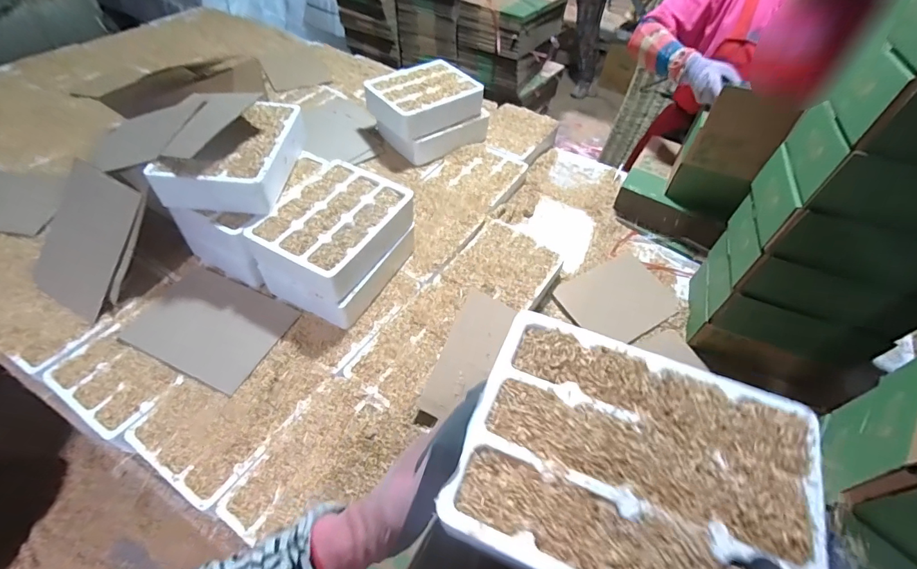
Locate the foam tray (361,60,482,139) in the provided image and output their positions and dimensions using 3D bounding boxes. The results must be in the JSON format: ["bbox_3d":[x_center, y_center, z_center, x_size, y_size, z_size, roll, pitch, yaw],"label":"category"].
[{"bbox_3d":[-0.089,-0.466,1.065,0.245,0.068,0.198,-28,58,-25],"label":"foam tray"}]

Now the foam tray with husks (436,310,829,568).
[{"bbox_3d":[0.129,0.129,0.310,0.234,0.026,0.187,20,52,12],"label":"foam tray with husks"}]

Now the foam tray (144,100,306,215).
[{"bbox_3d":[-0.398,-0.239,0.764,0.179,0.087,0.232,5,50,0],"label":"foam tray"}]

